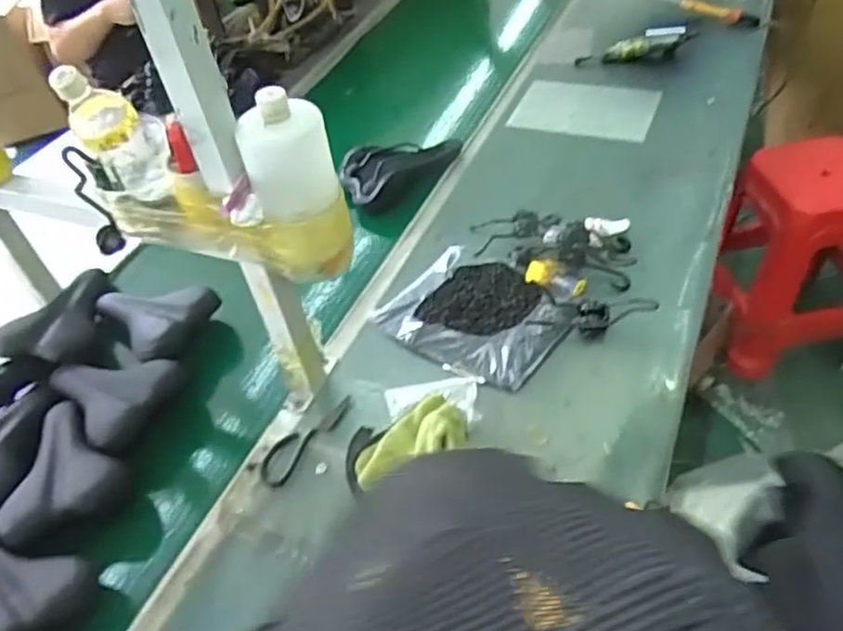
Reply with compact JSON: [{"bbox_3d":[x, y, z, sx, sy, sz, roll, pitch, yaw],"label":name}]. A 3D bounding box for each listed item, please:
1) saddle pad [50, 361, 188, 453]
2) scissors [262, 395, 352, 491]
[{"bbox_3d":[-0.489,0.110,1.031,0.224,0.048,0.152,18,52,21],"label":"saddle pad"},{"bbox_3d":[-0.168,0.175,0.979,0.050,0.008,0.167,26,56,26],"label":"scissors"}]

